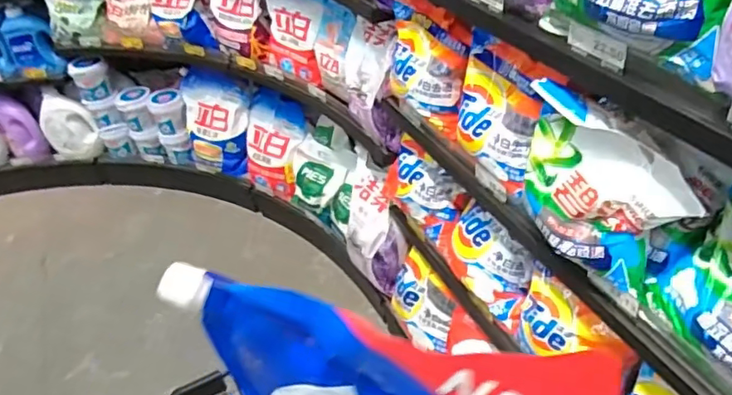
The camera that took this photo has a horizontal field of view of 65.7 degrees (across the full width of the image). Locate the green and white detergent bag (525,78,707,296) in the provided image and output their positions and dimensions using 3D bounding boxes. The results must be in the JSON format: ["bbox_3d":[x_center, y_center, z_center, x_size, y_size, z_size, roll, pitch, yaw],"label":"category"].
[{"bbox_3d":[0.308,-0.008,0.750,0.107,0.211,0.229,-19,39,-16],"label":"green and white detergent bag"}]

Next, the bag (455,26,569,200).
[{"bbox_3d":[0.224,-0.144,0.965,0.087,0.184,0.216,-23,40,-21],"label":"bag"}]

